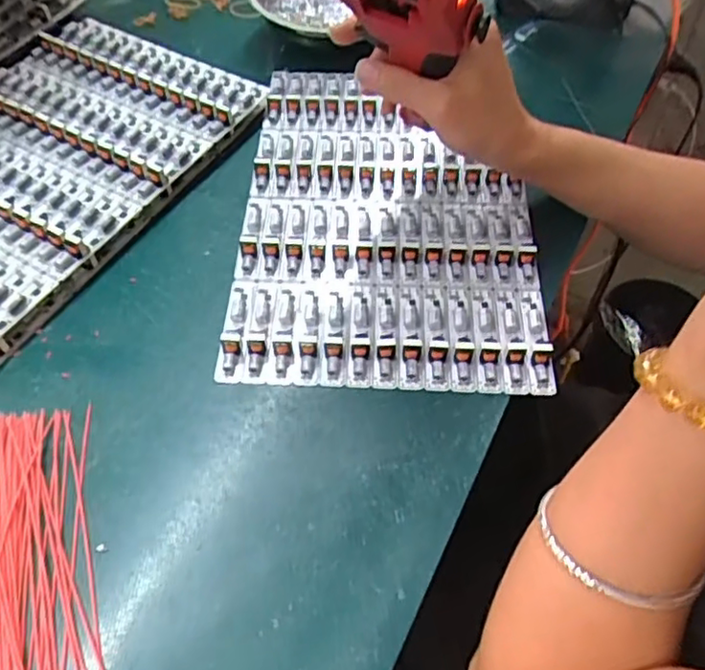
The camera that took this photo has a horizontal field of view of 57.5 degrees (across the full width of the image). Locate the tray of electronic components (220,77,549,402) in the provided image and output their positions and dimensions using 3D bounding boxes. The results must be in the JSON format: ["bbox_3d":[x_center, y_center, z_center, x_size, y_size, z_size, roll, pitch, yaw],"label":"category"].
[{"bbox_3d":[0.024,-0.083,0.430,0.188,0.014,0.260,3,58,1],"label":"tray of electronic components"}]

